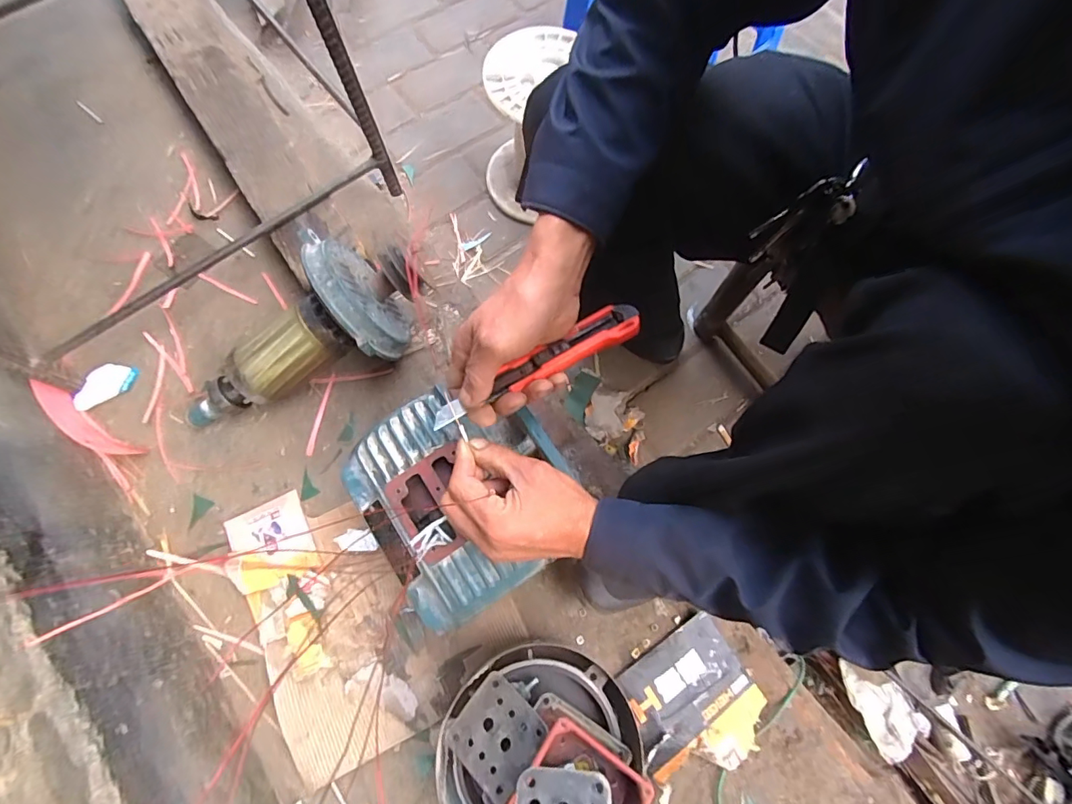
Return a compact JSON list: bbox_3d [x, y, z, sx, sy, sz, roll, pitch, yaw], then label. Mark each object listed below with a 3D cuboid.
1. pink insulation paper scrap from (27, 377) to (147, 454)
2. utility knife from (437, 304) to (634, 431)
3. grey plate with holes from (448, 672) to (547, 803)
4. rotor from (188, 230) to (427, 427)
[{"bbox_3d":[-0.564,0.030,0.597,0.142,0.039,0.034,34,76,8],"label":"pink insulation paper scrap"},{"bbox_3d":[0.001,-0.031,0.400,0.188,0.013,0.034,-28,76,-5],"label":"utility knife"},{"bbox_3d":[-0.037,0.318,0.458,0.079,0.008,0.077,36,76,29],"label":"grey plate with holes"},{"bbox_3d":[-0.295,-0.074,0.577,0.354,0.136,0.157,-31,76,10],"label":"rotor"}]

